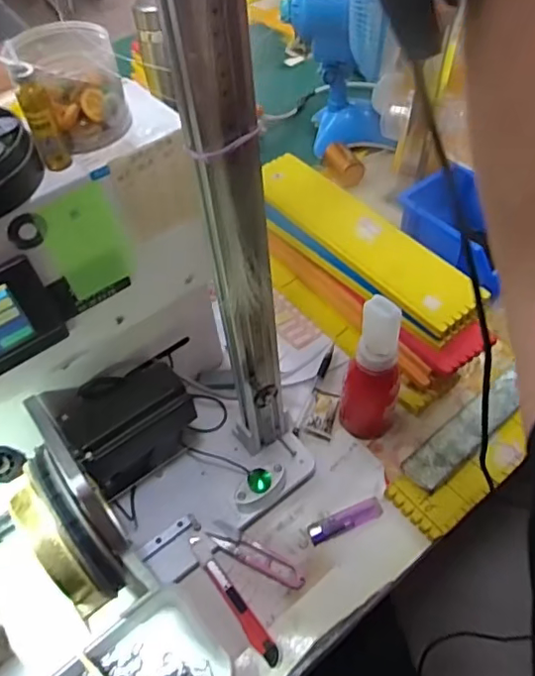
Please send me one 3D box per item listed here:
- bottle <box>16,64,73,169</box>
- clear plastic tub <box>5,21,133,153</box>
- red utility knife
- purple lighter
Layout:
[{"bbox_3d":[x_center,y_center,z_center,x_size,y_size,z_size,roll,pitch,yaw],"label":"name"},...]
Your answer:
[{"bbox_3d":[-0.145,-0.140,0.358,0.017,0.070,0.020,-22,54,-12],"label":"bottle"},{"bbox_3d":[-0.126,-0.165,0.370,0.055,0.066,0.059,-2,53,2],"label":"clear plastic tub"},{"bbox_3d":[-0.024,0.258,0.526,0.016,0.004,0.107,-33,69,-19],"label":"red utility knife"},{"bbox_3d":[0.080,0.187,0.569,0.078,0.010,0.021,-19,54,-10],"label":"purple lighter"}]

